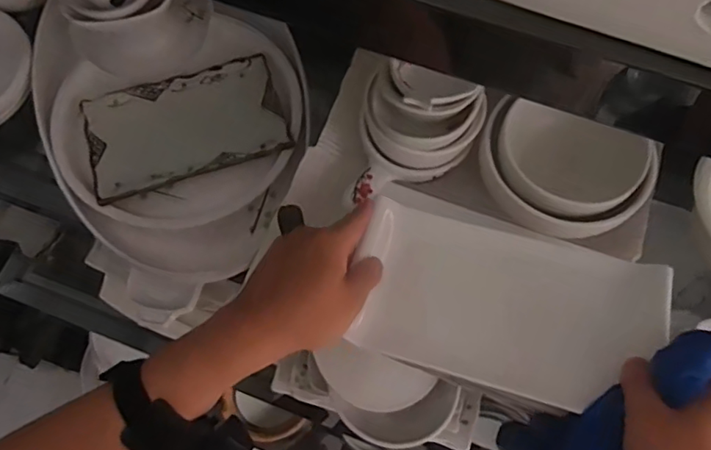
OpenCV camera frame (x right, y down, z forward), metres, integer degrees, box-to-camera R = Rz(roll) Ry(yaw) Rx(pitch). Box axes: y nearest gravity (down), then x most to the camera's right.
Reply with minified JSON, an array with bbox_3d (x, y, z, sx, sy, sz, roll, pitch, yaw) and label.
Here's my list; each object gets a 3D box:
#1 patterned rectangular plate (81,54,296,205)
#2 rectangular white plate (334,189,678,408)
[{"bbox_3d":[-0.177,-0.103,0.599,0.197,0.015,0.122,-19,72,-7],"label":"patterned rectangular plate"},{"bbox_3d":[0.117,0.062,0.447,0.232,0.031,0.123,16,71,5],"label":"rectangular white plate"}]

